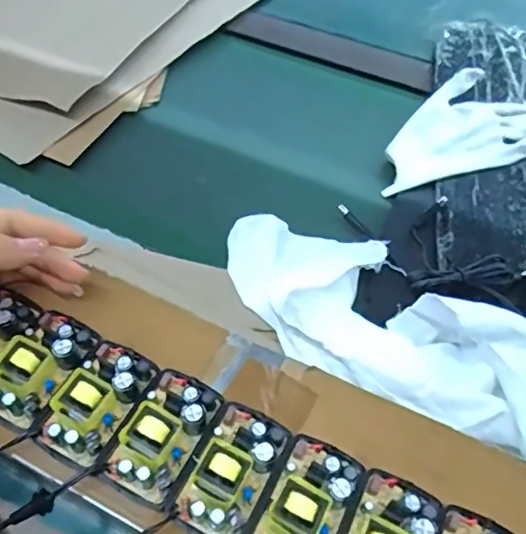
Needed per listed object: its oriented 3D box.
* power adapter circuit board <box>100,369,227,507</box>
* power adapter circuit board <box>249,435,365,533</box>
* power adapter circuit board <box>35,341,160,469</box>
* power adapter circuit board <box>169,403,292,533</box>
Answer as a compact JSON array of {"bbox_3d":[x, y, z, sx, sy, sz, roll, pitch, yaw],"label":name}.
[{"bbox_3d":[-0.053,0.089,0.303,0.039,0.025,0.065,26,58,14],"label":"power adapter circuit board"},{"bbox_3d":[0.022,0.121,0.281,0.040,0.022,0.067,24,57,14],"label":"power adapter circuit board"},{"bbox_3d":[-0.092,0.074,0.312,0.037,0.028,0.065,25,58,14],"label":"power adapter circuit board"},{"bbox_3d":[-0.016,0.105,0.292,0.040,0.023,0.066,25,58,14],"label":"power adapter circuit board"}]

